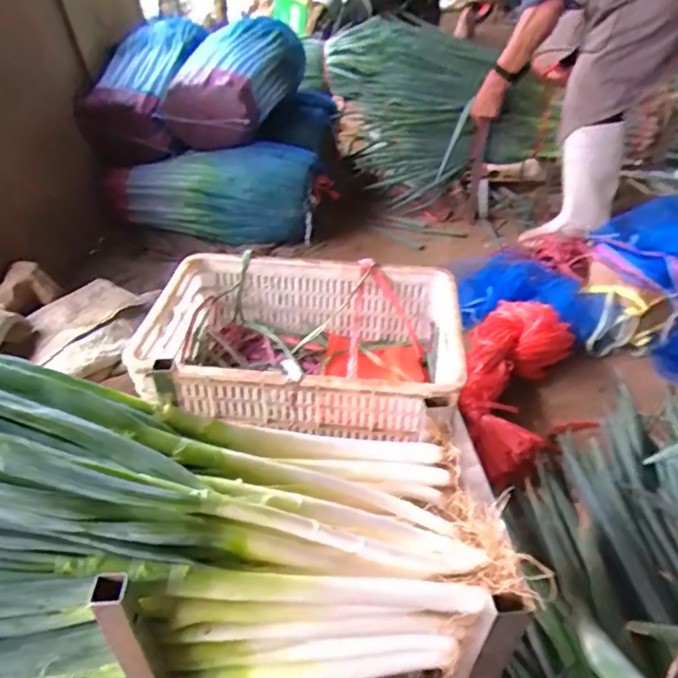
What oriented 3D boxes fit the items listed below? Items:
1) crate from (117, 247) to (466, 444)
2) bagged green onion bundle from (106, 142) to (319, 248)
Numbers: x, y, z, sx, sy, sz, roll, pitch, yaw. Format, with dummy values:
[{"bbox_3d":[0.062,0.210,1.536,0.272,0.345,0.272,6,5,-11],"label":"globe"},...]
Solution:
[{"bbox_3d":[-0.062,0.025,1.036,0.521,0.168,0.383,3,39,1],"label":"crate"},{"bbox_3d":[-0.378,-0.426,1.700,0.611,0.312,0.211,0,39,-2],"label":"bagged green onion bundle"}]

